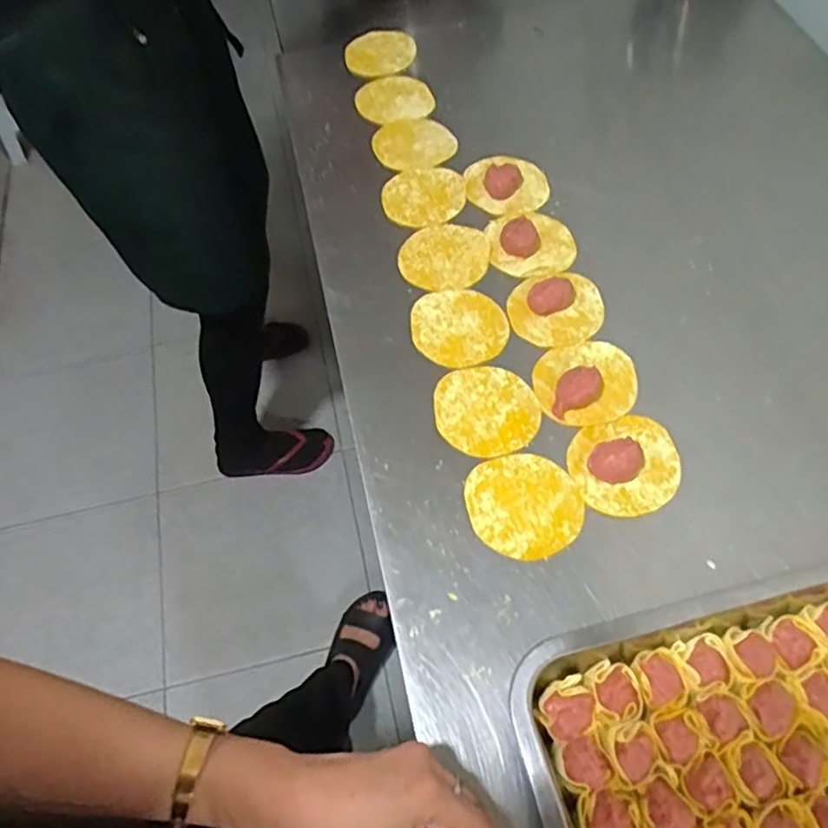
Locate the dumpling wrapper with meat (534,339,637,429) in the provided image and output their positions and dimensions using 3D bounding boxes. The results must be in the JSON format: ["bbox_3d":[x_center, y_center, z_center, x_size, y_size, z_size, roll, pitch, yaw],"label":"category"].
[{"bbox_3d":[0.141,-0.031,0.546,0.081,0.023,0.080,-6,59,-3],"label":"dumpling wrapper with meat"}]

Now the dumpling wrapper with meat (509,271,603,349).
[{"bbox_3d":[0.127,-0.096,0.590,0.082,0.016,0.079,-8,59,-4],"label":"dumpling wrapper with meat"}]

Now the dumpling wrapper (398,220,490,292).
[{"bbox_3d":[0.030,-0.150,0.634,0.078,0.004,0.091,27,62,16],"label":"dumpling wrapper"}]

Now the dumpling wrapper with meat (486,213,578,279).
[{"bbox_3d":[0.111,-0.166,0.632,0.079,0.024,0.081,-5,58,-3],"label":"dumpling wrapper with meat"}]

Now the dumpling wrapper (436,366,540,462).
[{"bbox_3d":[0.059,-0.003,0.546,0.080,0.004,0.082,-6,62,0],"label":"dumpling wrapper"}]

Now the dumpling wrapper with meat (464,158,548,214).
[{"bbox_3d":[0.095,-0.232,0.678,0.081,0.021,0.073,-3,58,-1],"label":"dumpling wrapper with meat"}]

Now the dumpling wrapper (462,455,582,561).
[{"bbox_3d":[0.082,0.068,0.502,0.081,0.004,0.081,-2,61,3],"label":"dumpling wrapper"}]

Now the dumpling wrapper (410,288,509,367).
[{"bbox_3d":[0.039,-0.077,0.593,0.080,0.004,0.082,-1,65,2],"label":"dumpling wrapper"}]

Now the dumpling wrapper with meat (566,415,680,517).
[{"bbox_3d":[0.162,0.034,0.504,0.083,0.023,0.076,0,58,0],"label":"dumpling wrapper with meat"}]

